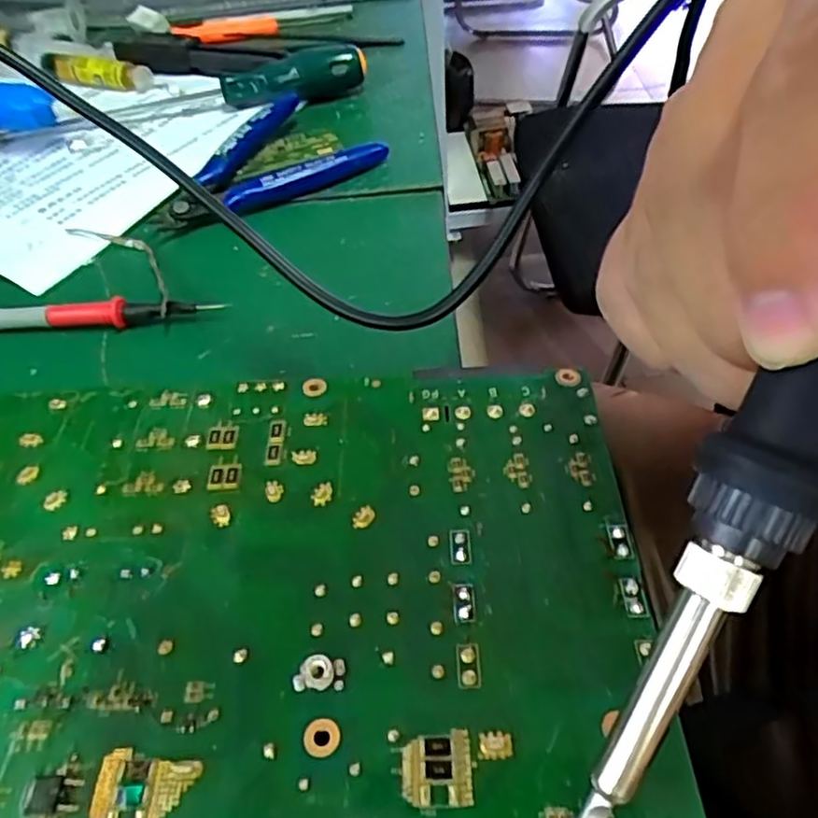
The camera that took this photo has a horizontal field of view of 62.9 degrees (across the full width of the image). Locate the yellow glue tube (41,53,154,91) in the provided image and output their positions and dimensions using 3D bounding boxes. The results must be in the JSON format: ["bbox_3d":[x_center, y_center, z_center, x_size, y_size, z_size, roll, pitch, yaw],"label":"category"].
[{"bbox_3d":[-0.211,-0.225,0.448,0.085,0.017,0.013,12,52,15],"label":"yellow glue tube"}]

